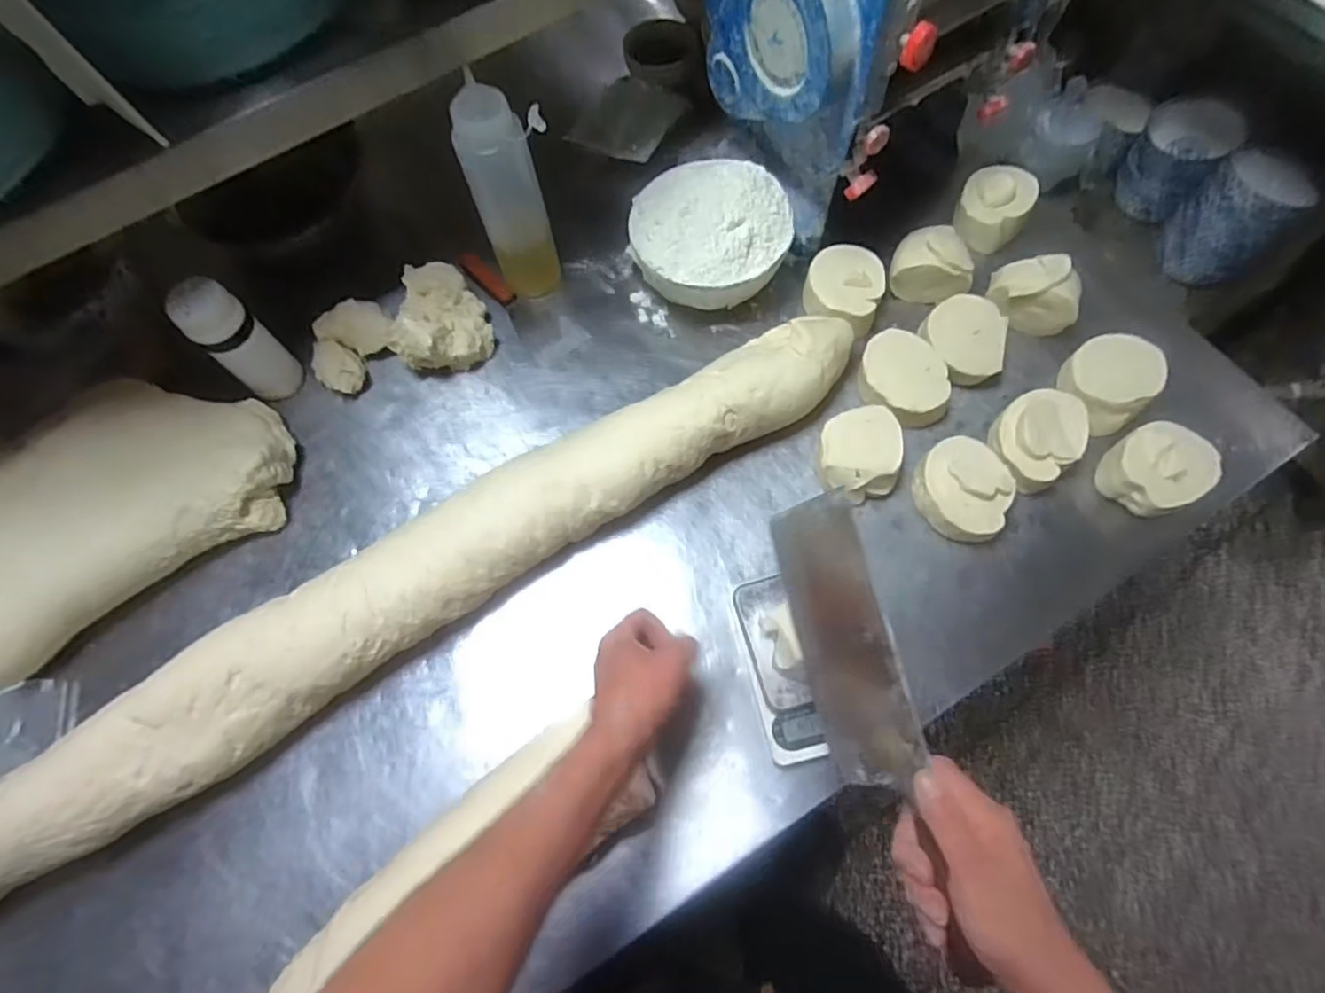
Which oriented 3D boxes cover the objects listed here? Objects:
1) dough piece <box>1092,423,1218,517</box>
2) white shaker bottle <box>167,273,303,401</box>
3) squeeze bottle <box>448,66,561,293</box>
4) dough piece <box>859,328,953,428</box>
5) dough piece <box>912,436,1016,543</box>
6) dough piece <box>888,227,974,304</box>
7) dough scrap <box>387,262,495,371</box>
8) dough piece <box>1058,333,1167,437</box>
[{"bbox_3d":[0.515,-0.027,0.678,0.091,0.052,0.088,-1,69,2],"label":"dough piece"},{"bbox_3d":[-0.471,-0.170,0.727,0.051,0.153,0.064,41,75,16],"label":"white shaker bottle"},{"bbox_3d":[-0.165,-0.325,0.735,0.079,0.255,0.077,21,71,10],"label":"squeeze bottle"},{"bbox_3d":[0.268,-0.129,0.736,0.086,0.055,0.109,-17,69,-5],"label":"dough piece"},{"bbox_3d":[0.313,-0.005,0.683,0.097,0.056,0.092,-1,69,2],"label":"dough piece"},{"bbox_3d":[0.323,-0.277,0.778,0.093,0.060,0.072,13,70,7],"label":"dough piece"},{"bbox_3d":[-0.269,-0.216,0.781,0.111,0.074,0.134,-16,69,-4],"label":"dough scrap"},{"bbox_3d":[0.490,-0.126,0.722,0.090,0.061,0.106,42,76,16],"label":"dough piece"}]

